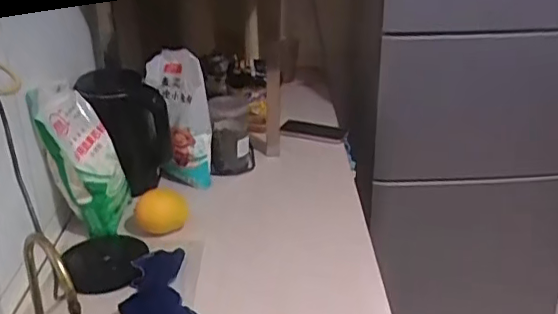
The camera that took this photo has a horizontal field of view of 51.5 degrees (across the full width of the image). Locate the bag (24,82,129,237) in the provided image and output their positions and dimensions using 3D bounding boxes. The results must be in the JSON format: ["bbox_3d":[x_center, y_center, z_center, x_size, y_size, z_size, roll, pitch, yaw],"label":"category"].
[{"bbox_3d":[-0.325,-0.010,0.972,0.117,0.243,0.144,-5,25,-11],"label":"bag"}]

